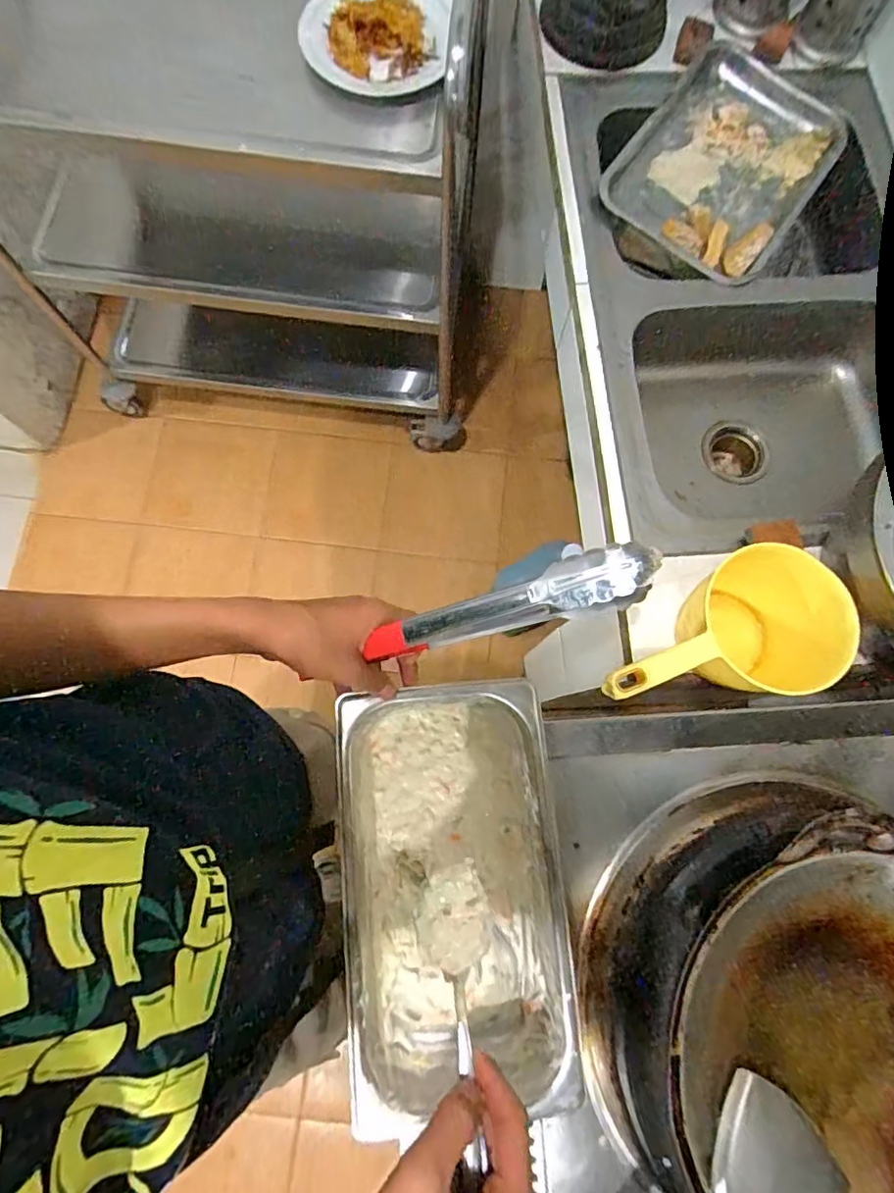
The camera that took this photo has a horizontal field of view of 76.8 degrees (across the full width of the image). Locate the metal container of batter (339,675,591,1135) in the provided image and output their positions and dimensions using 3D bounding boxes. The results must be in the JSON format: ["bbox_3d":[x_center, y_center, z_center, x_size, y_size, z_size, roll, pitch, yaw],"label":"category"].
[{"bbox_3d":[0.005,0.241,0.482,0.179,0.065,0.316,-5,76,-3],"label":"metal container of batter"}]

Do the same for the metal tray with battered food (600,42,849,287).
[{"bbox_3d":[0.414,-0.638,0.849,0.264,0.063,0.348,36,78,7],"label":"metal tray with battered food"}]

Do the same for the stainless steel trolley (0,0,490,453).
[{"bbox_3d":[-0.401,-0.737,1.083,0.944,0.719,0.543,13,76,2],"label":"stainless steel trolley"}]

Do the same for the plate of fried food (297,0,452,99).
[{"bbox_3d":[-0.098,-0.783,0.780,0.202,0.053,0.218,0,76,-2],"label":"plate of fried food"}]

